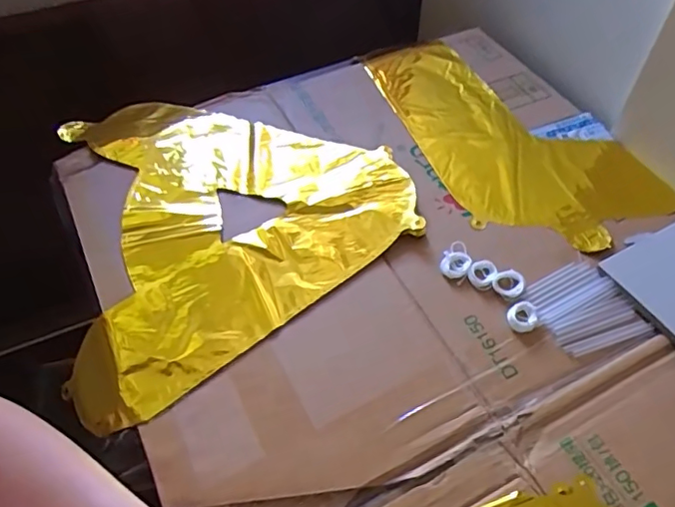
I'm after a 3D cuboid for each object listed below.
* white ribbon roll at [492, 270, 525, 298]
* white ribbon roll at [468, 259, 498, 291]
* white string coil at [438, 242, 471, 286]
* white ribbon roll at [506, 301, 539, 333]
[{"bbox_3d":[0.154,0.027,0.505,0.025,0.005,0.028,35,61,23],"label":"white ribbon roll"},{"bbox_3d":[0.132,0.018,0.512,0.025,0.005,0.030,28,58,20],"label":"white ribbon roll"},{"bbox_3d":[0.110,0.007,0.519,0.027,0.006,0.039,28,58,19],"label":"white string coil"},{"bbox_3d":[0.159,0.055,0.485,0.027,0.006,0.026,0,53,0],"label":"white ribbon roll"}]

